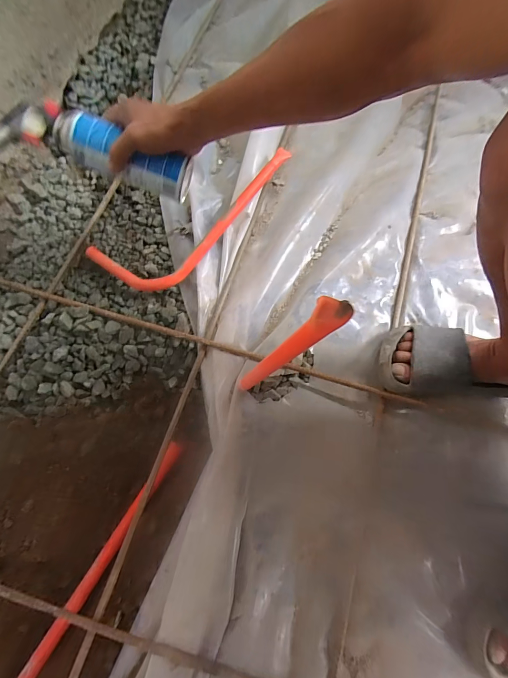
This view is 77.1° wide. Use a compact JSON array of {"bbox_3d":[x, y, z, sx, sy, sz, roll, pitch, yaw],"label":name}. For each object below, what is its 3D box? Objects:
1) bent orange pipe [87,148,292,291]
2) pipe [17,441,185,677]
[{"bbox_3d":[-0.113,-0.252,0.607,0.169,0.056,0.389,37,75,9],"label":"bent orange pipe"},{"bbox_3d":[-0.456,0.680,0.334,0.027,0.029,1.245,31,74,7],"label":"pipe"}]

